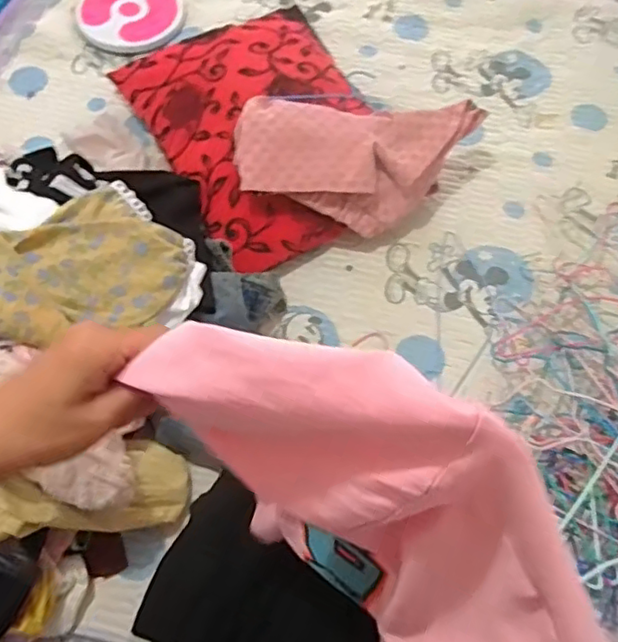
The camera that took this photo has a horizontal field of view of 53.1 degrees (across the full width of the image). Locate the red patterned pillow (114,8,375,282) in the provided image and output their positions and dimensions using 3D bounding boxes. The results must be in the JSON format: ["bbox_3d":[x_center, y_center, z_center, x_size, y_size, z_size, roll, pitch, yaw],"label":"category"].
[{"bbox_3d":[-0.089,-0.408,1.271,0.439,0.144,0.565,-27,66,-13],"label":"red patterned pillow"}]

